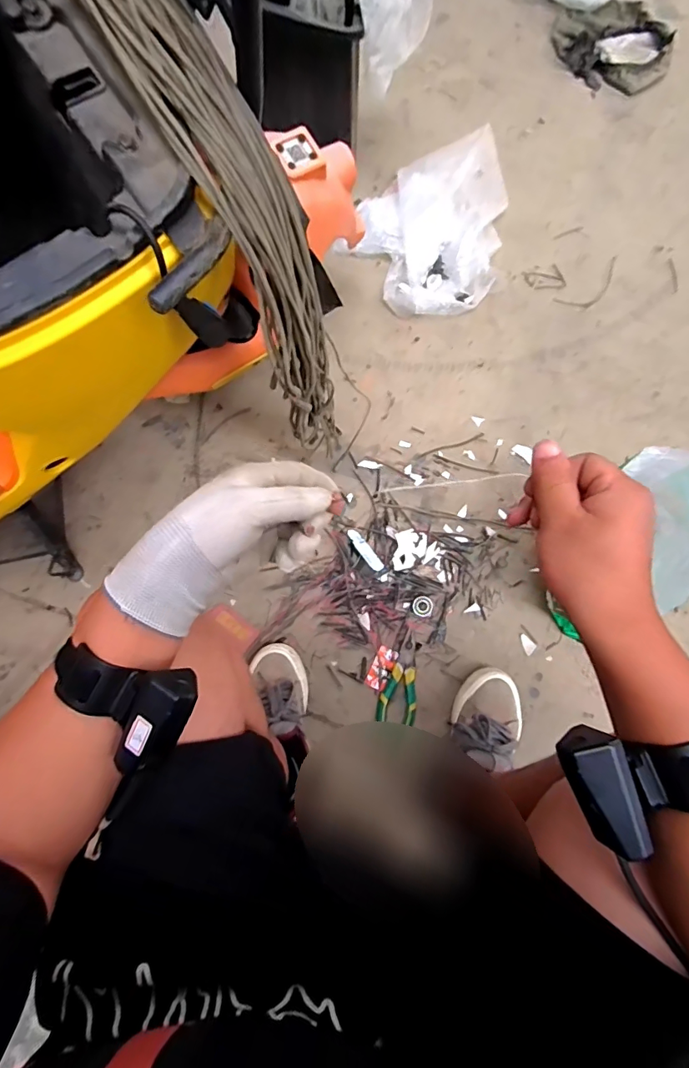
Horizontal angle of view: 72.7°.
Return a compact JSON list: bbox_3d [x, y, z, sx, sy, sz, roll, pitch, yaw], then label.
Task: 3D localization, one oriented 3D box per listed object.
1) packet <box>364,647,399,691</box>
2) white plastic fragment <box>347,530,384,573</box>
[{"bbox_3d":[0.063,0.229,0.801,0.035,0.014,0.070,25,77,7],"label":"packet"},{"bbox_3d":[0.037,0.030,0.850,0.024,0.016,0.090,-38,78,-8],"label":"white plastic fragment"}]

